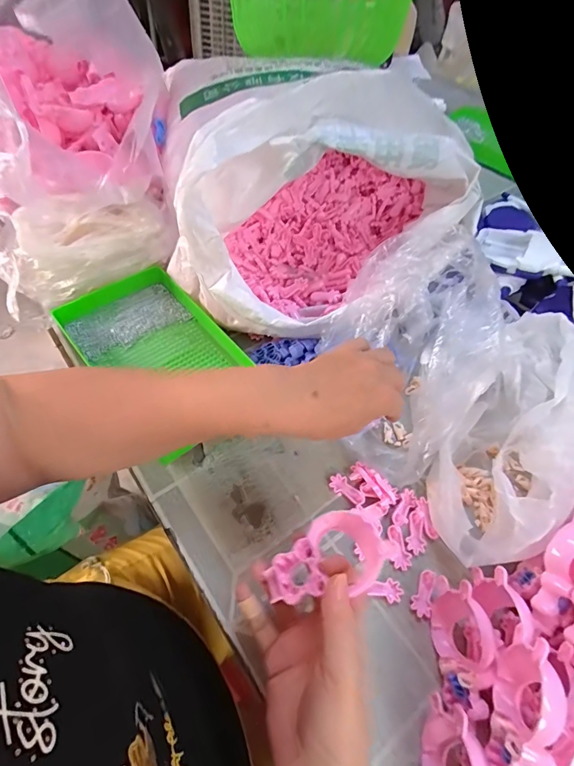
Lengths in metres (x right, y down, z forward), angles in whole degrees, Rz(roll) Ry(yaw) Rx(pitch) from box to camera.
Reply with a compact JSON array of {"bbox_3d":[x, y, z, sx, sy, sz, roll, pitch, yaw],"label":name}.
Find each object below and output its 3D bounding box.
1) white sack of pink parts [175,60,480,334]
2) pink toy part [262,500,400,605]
[{"bbox_3d":[0.059,-0.215,0.487,0.263,0.204,0.349,34,60,17],"label":"white sack of pink parts"},{"bbox_3d":[0.034,0.136,0.306,0.109,0.020,0.058,-30,60,6],"label":"pink toy part"}]

